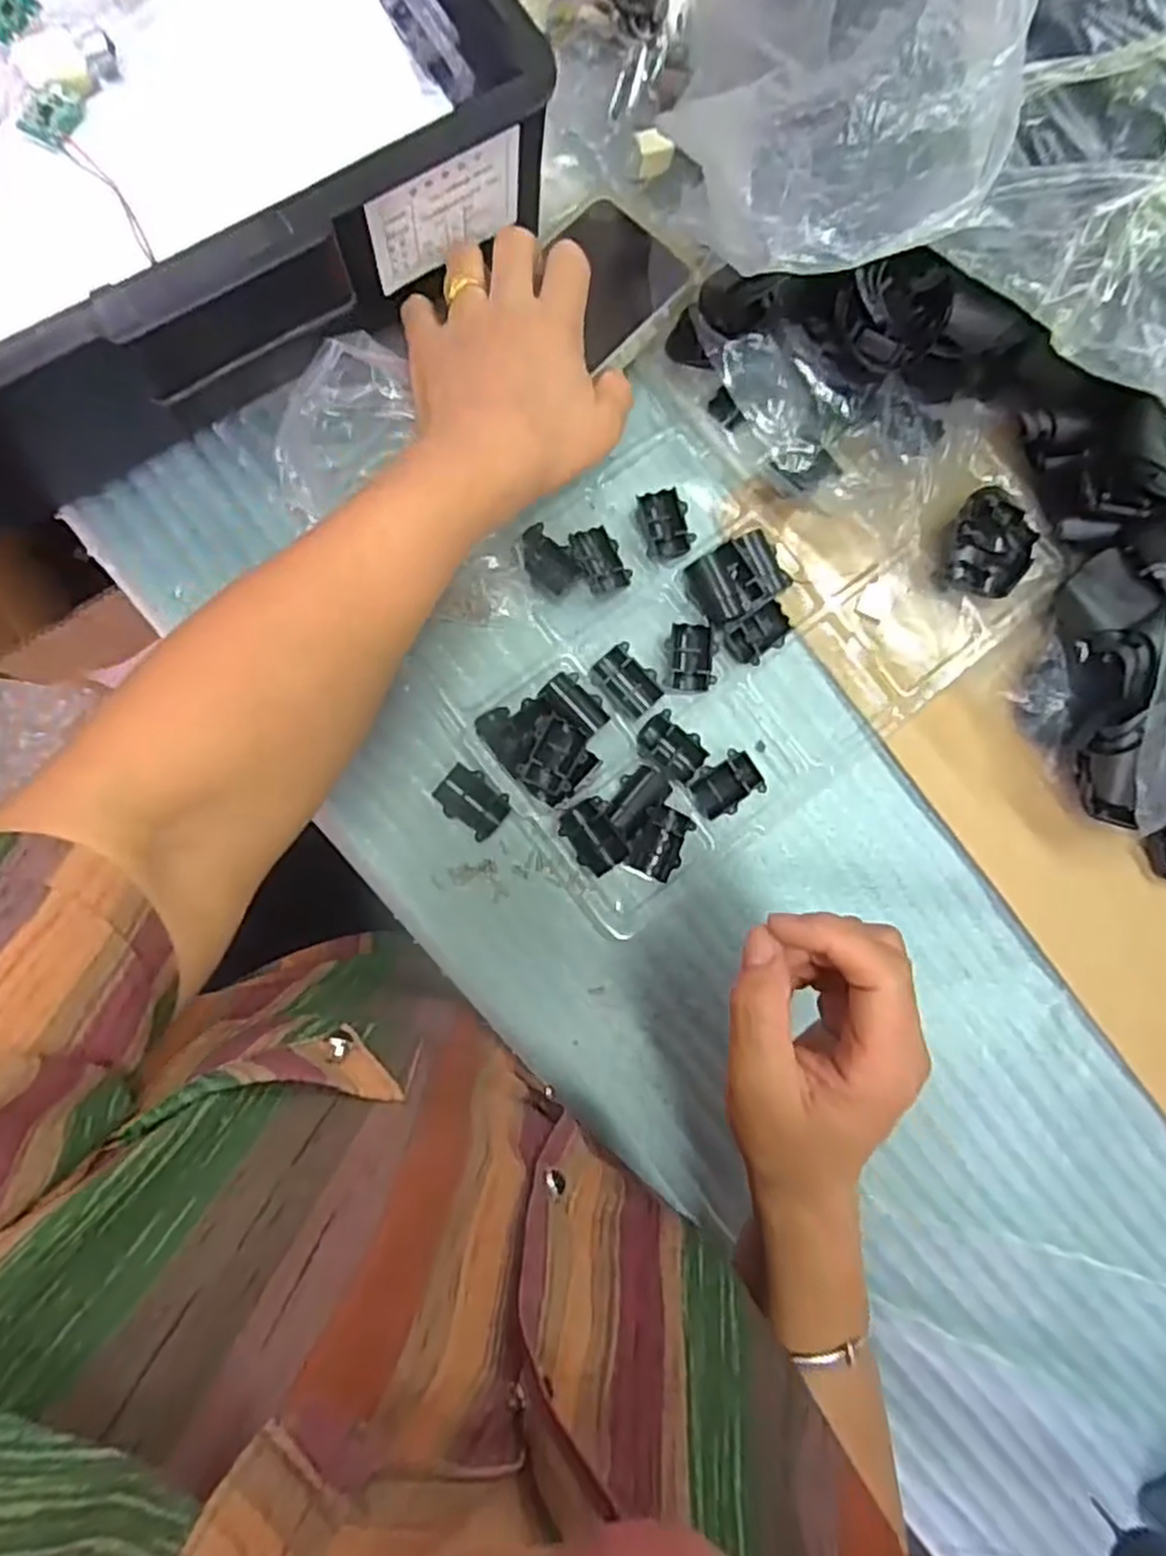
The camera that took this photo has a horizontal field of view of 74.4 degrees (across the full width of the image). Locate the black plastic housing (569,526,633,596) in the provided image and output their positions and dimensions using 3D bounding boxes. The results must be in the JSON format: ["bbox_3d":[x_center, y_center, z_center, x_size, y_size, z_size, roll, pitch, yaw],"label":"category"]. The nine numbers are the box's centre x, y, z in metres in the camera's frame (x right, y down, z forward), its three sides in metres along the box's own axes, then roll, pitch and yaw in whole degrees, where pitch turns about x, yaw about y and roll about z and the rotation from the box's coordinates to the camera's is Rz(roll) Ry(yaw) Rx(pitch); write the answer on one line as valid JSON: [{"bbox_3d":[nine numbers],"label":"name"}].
[{"bbox_3d":[0.009,-0.119,0.424,0.026,0.010,0.037,-26,90,-8],"label":"black plastic housing"}]

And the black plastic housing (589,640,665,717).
[{"bbox_3d":[0.025,-0.053,0.421,0.038,0.014,0.024,43,83,-3],"label":"black plastic housing"}]

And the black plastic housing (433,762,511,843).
[{"bbox_3d":[-0.059,0.012,0.405,0.037,0.011,0.028,39,83,-3],"label":"black plastic housing"}]

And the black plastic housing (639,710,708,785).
[{"bbox_3d":[0.048,-0.016,0.413,0.037,0.019,0.024,37,83,-3],"label":"black plastic housing"}]

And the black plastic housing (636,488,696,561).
[{"bbox_3d":[0.046,-0.142,0.433,0.026,0.014,0.037,-15,88,-8],"label":"black plastic housing"}]

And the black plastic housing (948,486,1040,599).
[{"bbox_3d":[0.238,-0.137,0.449,0.049,0.020,0.059,-6,87,-7],"label":"black plastic housing"}]

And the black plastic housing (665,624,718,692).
[{"bbox_3d":[0.059,-0.066,0.424,0.026,0.016,0.037,4,86,-7],"label":"black plastic housing"}]

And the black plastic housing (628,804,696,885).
[{"bbox_3d":[0.042,0.034,0.414,0.027,0.016,0.038,23,84,-5],"label":"black plastic housing"}]

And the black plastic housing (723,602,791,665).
[{"bbox_3d":[0.098,-0.079,0.431,0.039,0.014,0.025,-27,90,-8],"label":"black plastic housing"}]

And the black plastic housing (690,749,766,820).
[{"bbox_3d":[0.077,0.004,0.423,0.037,0.018,0.028,-32,90,-8],"label":"black plastic housing"}]

